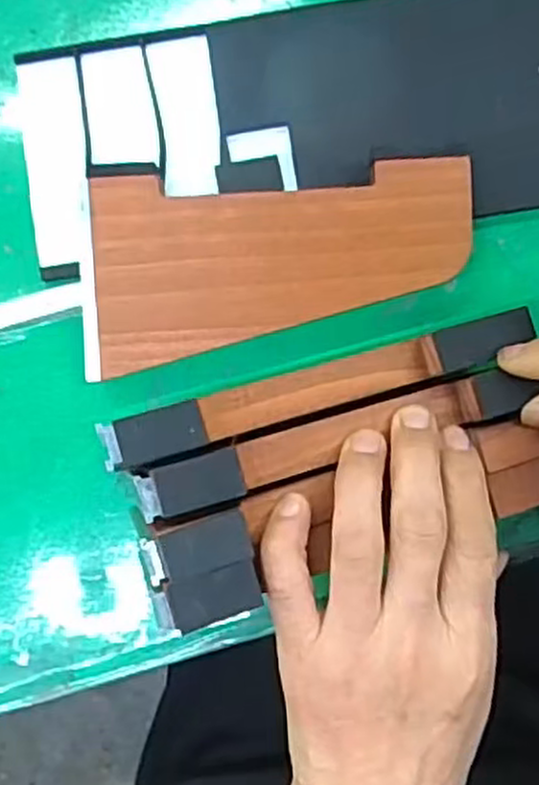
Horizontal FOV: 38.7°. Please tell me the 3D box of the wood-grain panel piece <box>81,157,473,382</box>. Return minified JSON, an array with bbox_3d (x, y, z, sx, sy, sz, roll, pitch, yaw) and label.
[{"bbox_3d":[0.002,-0.050,0.302,0.150,0.006,0.073,-3,93,1],"label":"wood-grain panel piece"}]

